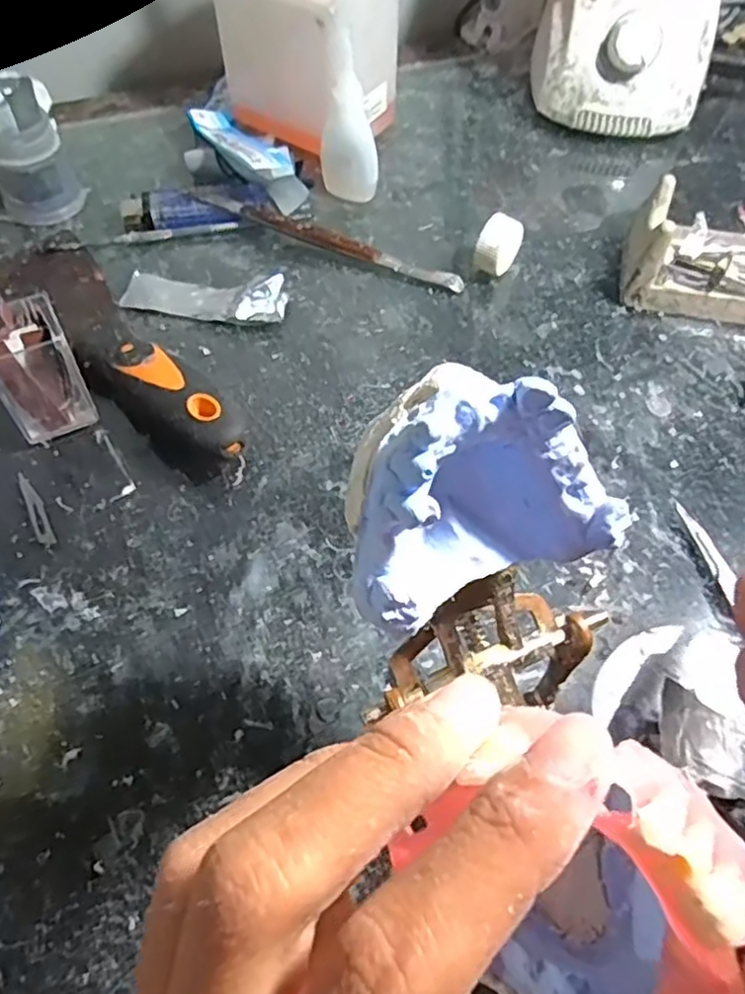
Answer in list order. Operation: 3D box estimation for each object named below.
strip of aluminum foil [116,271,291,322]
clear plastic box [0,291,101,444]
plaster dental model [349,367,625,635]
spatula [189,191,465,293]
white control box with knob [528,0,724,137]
[{"bbox_3d":[-0.088,-0.106,0.361,0.085,0.013,0.026,9,57,5],"label":"strip of aluminum foil"},{"bbox_3d":[-0.146,-0.055,0.302,0.034,0.051,0.033,-23,60,-15],"label":"clear plastic box"},{"bbox_3d":[0.027,-0.002,0.164,0.063,0.056,0.037,-9,42,-4],"label":"plaster dental model"},{"bbox_3d":[-0.027,-0.144,0.389,0.163,0.014,0.012,20,58,12],"label":"spatula"},{"bbox_3d":[0.160,-0.284,0.446,0.108,0.080,0.072,9,57,5],"label":"white control box with knob"}]

